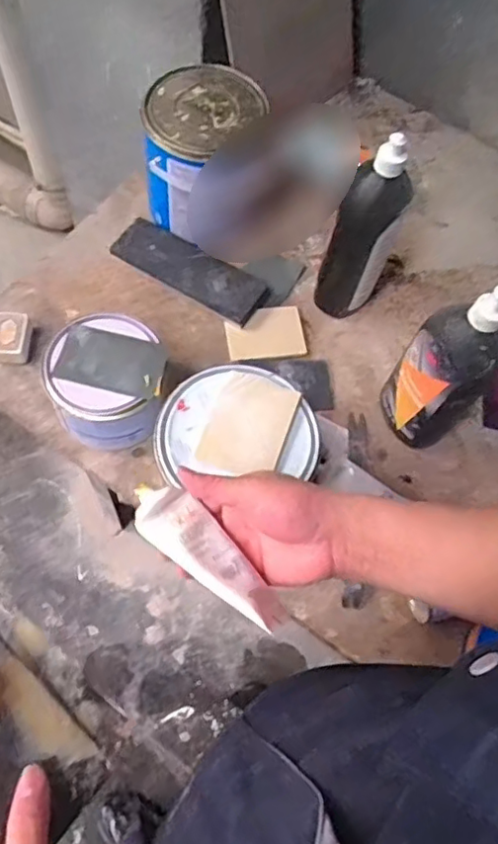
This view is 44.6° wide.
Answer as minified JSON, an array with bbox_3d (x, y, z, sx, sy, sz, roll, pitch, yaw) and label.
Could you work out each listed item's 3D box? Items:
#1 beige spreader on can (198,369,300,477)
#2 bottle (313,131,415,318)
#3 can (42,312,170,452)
[{"bbox_3d":[0.001,0.002,0.577,0.073,0.007,0.104,19,69,4],"label":"beige spreader on can"},{"bbox_3d":[0.137,-0.217,0.715,0.080,0.219,0.068,-22,69,-14],"label":"bottle"},{"bbox_3d":[-0.159,-0.049,0.690,0.130,0.083,0.135,-11,67,-10],"label":"can"}]

